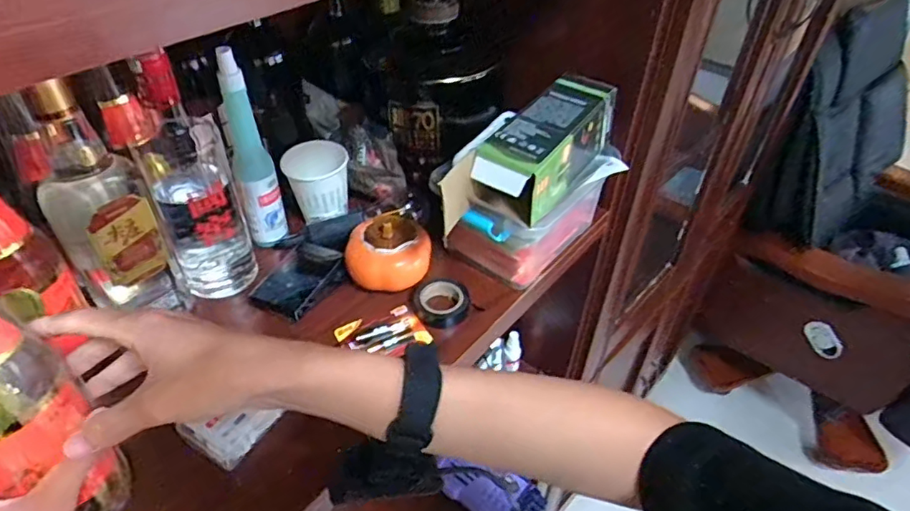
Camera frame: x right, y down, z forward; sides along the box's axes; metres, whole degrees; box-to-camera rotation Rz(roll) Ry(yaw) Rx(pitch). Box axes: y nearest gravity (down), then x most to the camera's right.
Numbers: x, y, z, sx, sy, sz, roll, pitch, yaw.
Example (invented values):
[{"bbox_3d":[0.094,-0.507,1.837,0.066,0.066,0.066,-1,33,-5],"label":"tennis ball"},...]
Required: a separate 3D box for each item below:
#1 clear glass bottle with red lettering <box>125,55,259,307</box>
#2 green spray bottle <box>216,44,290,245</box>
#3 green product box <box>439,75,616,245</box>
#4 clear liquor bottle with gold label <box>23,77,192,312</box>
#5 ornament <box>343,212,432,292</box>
[{"bbox_3d":[-0.258,-0.068,0.555,0.076,0.277,0.089,-16,45,-19],"label":"clear glass bottle with red lettering"},{"bbox_3d":[-0.214,-0.104,0.588,0.039,0.218,0.031,-9,43,-11],"label":"green spray bottle"},{"bbox_3d":[0.085,-0.108,0.564,0.076,0.075,0.205,27,48,26],"label":"green product box"},{"bbox_3d":[-0.303,-0.040,0.479,0.075,0.216,0.053,-25,48,-26],"label":"clear liquor bottle with gold label"},{"bbox_3d":[-0.072,-0.011,0.601,0.088,0.062,0.091,-3,42,-4],"label":"ornament"}]

